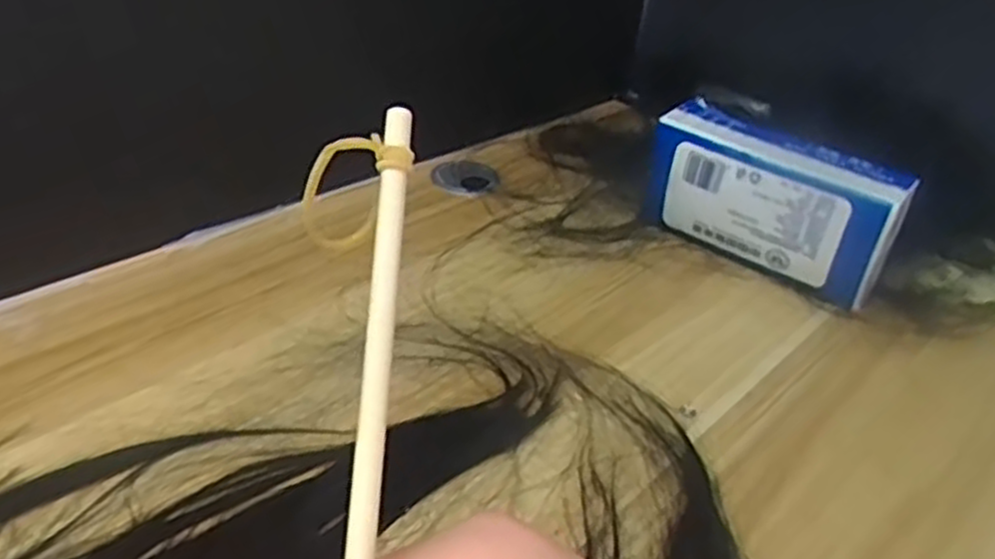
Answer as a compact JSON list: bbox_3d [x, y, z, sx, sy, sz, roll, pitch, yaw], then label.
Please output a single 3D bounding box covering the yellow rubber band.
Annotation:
[{"bbox_3d":[-0.035,-0.021,0.192,0.031,0.031,0.011,30,41,30],"label":"yellow rubber band"}]

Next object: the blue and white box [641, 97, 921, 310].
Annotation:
[{"bbox_3d":[0.196,-0.058,0.585,0.183,0.089,0.050,29,40,28],"label":"blue and white box"}]

